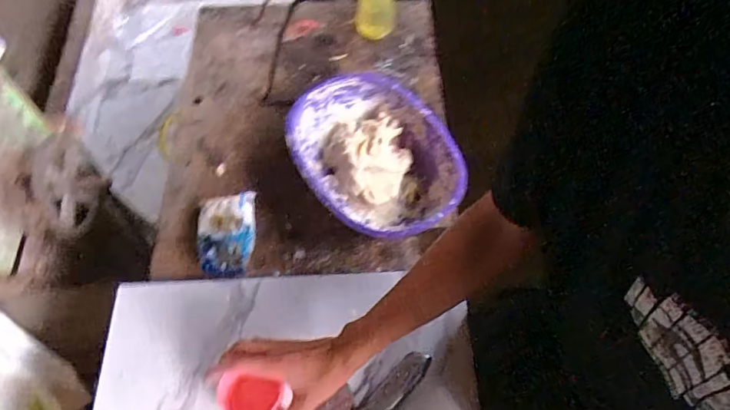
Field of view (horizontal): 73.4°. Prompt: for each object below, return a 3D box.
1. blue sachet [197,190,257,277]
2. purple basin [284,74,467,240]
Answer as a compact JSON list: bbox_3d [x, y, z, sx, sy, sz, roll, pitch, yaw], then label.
[{"bbox_3d":[-0.209,0.044,0.739,0.086,0.033,0.125,-4,77,-8],"label":"blue sachet"},{"bbox_3d":[0.014,-0.069,0.772,0.227,0.073,0.302,-21,60,-8],"label":"purple basin"}]

